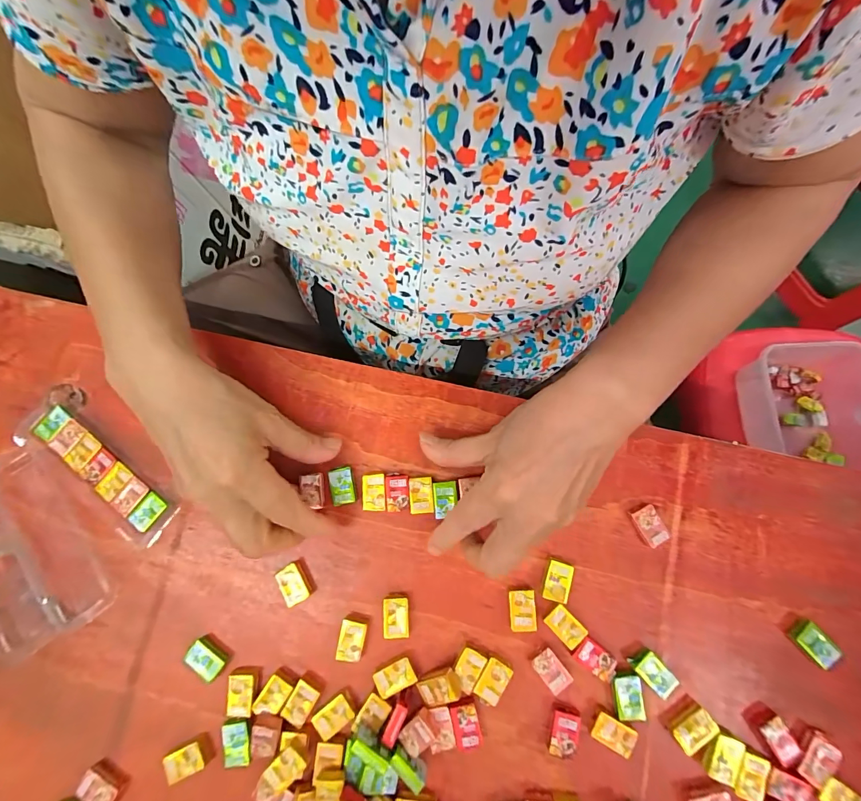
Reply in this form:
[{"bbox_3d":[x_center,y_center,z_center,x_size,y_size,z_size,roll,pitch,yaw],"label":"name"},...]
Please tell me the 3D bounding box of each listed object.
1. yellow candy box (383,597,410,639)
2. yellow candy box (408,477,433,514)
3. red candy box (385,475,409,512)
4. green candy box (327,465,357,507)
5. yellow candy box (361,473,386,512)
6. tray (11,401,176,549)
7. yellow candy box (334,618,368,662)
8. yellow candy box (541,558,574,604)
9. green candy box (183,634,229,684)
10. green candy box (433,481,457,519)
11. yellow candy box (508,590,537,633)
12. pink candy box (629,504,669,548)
[{"bbox_3d":[-0.024,0.149,0.258,0.018,0.010,0.025,-2,79,1],"label":"yellow candy box"},{"bbox_3d":[-0.007,0.068,0.269,0.017,0.004,0.025,-3,79,1],"label":"yellow candy box"},{"bbox_3d":[-0.024,0.067,0.273,0.017,0.006,0.025,-2,79,1],"label":"red candy box"},{"bbox_3d":[-0.064,0.062,0.272,0.017,0.004,0.026,-10,79,0],"label":"green candy box"},{"bbox_3d":[-0.041,0.067,0.274,0.017,0.006,0.026,-4,79,1],"label":"yellow candy box"},{"bbox_3d":[-0.248,0.053,0.278,0.139,0.010,0.041,37,82,8],"label":"tray"},{"bbox_3d":[-0.054,0.163,0.256,0.018,0.007,0.023,10,80,3],"label":"yellow candy box"},{"bbox_3d":[0.087,0.124,0.258,0.016,0.006,0.026,14,80,4],"label":"yellow candy box"},{"bbox_3d":[-0.153,0.176,0.257,0.027,0.010,0.016,40,83,8],"label":"green candy box"},{"bbox_3d":[0.011,0.071,0.268,0.016,0.004,0.025,-4,79,1],"label":"green candy box"},{"bbox_3d":[0.062,0.142,0.255,0.017,0.007,0.025,-1,79,1],"label":"yellow candy box"},{"bbox_3d":[0.153,0.087,0.264,0.016,0.010,0.025,-29,80,-4],"label":"pink candy box"}]

